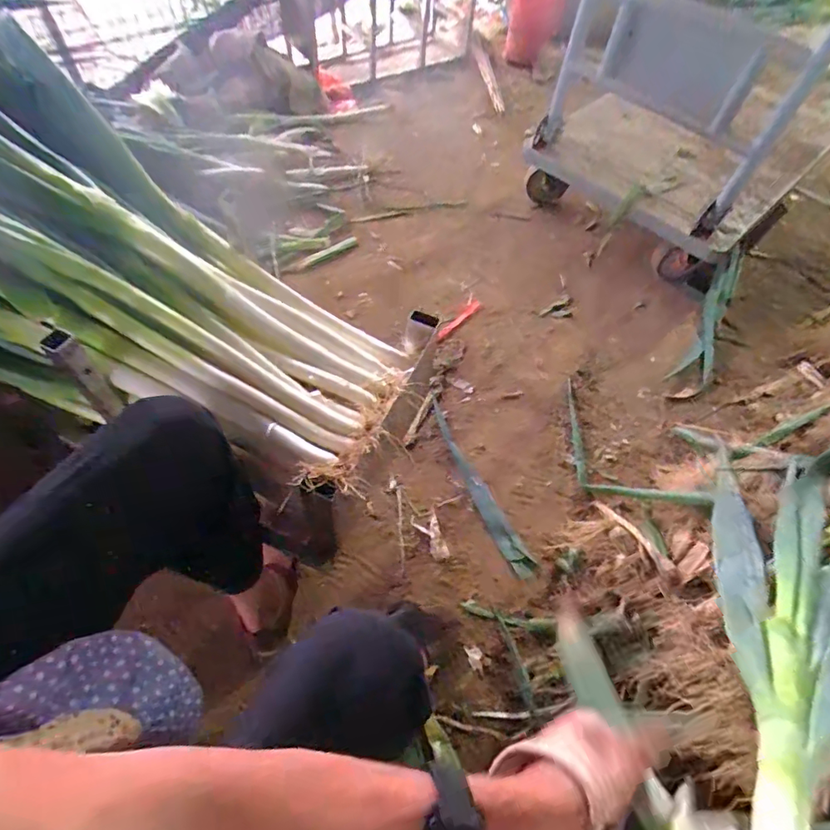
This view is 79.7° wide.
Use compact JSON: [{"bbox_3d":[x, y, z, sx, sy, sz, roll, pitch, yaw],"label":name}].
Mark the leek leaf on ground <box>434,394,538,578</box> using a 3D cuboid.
[{"bbox_3d":[0.108,0.125,0.916,0.044,0.008,0.369,-21,59,-17],"label":"leek leaf on ground"}]

